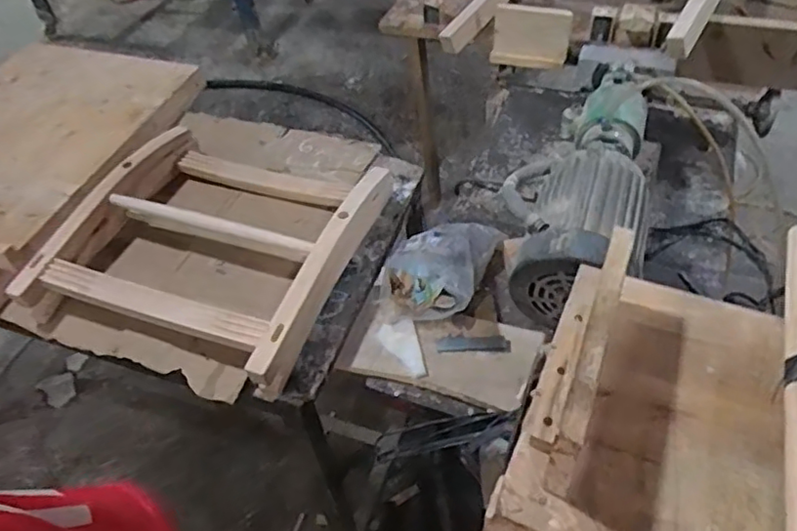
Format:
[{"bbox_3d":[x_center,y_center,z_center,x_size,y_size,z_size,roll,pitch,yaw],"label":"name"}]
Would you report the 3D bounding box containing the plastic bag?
[{"bbox_3d":[0.074,-0.010,1.048,0.151,0.099,0.224,14,51,17],"label":"plastic bag"}]

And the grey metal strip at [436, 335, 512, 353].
[{"bbox_3d":[0.120,0.125,0.989,0.116,0.006,0.033,-1,42,7],"label":"grey metal strip"}]

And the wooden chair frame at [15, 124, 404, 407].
[{"bbox_3d":[-0.314,-0.057,1.057,0.480,0.095,0.459,13,50,17],"label":"wooden chair frame"}]

